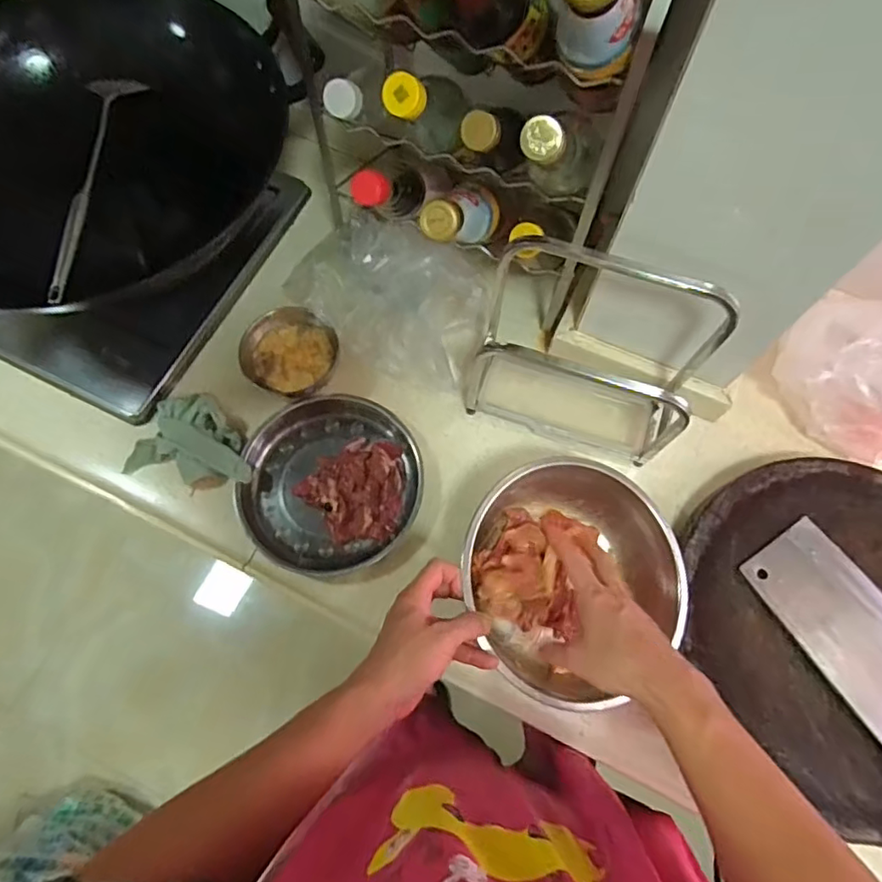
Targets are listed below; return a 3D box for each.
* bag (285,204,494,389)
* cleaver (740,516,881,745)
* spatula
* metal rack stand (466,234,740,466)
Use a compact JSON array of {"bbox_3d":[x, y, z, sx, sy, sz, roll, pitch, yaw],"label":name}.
[{"bbox_3d":[-0.059,-0.174,0.688,0.222,0.128,0.150,22,72,8],"label":"bag"},{"bbox_3d":[0.433,0.224,0.550,0.100,0.020,0.302,-31,73,-10],"label":"cleaver"},{"bbox_3d":[-0.403,-0.297,0.655,0.052,0.024,0.320,1,70,1],"label":"spatula"},{"bbox_3d":[0.150,-0.088,0.609,0.227,0.225,0.105,18,71,7],"label":"metal rack stand"}]

